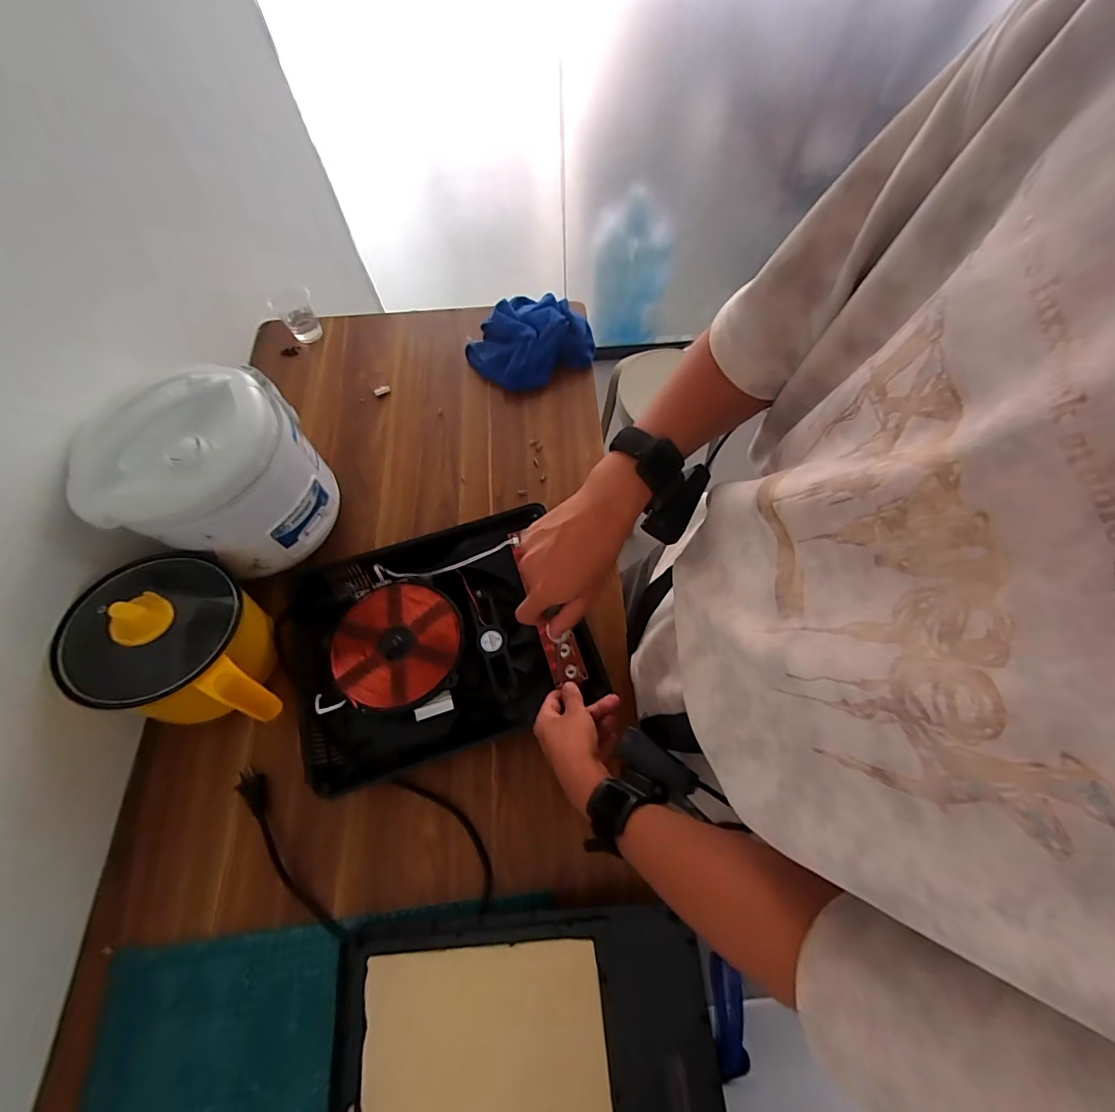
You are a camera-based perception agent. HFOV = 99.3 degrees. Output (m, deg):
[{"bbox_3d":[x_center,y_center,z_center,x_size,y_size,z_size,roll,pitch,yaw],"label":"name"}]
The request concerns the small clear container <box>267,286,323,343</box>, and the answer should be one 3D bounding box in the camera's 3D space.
[{"bbox_3d":[-0.479,-0.446,0.872,0.069,0.066,0.078,-21,67,-8],"label":"small clear container"}]

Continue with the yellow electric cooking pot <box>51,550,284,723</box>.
[{"bbox_3d":[-0.423,0.097,0.549,0.175,0.161,0.176,-1,66,1],"label":"yellow electric cooking pot"}]

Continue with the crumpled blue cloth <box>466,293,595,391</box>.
[{"bbox_3d":[-0.051,-0.366,0.813,0.185,0.070,0.170,-33,69,-12],"label":"crumpled blue cloth"}]

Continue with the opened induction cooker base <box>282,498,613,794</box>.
[{"bbox_3d":[-0.156,0.105,0.594,0.361,0.057,0.272,-18,66,-6],"label":"opened induction cooker base"}]

